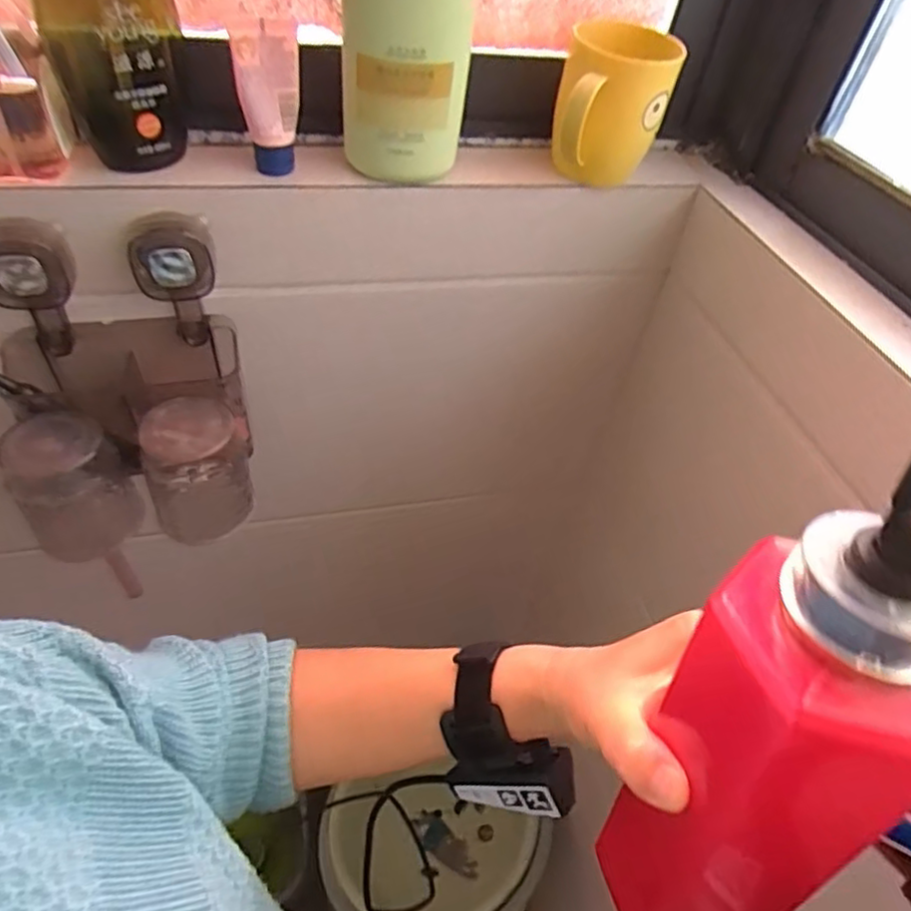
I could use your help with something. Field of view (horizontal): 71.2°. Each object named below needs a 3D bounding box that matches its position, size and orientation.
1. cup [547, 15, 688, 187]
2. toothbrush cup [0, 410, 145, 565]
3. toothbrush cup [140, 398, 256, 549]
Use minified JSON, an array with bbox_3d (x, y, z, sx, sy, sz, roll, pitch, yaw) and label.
[{"bbox_3d":[0.120,-0.265,0.488,0.082,0.096,0.097,15,46,7],"label":"cup"},{"bbox_3d":[-0.276,0.030,0.465,0.069,0.100,0.073,4,46,-4],"label":"toothbrush cup"},{"bbox_3d":[-0.196,0.012,0.480,0.067,0.090,0.059,-21,52,-25],"label":"toothbrush cup"}]

